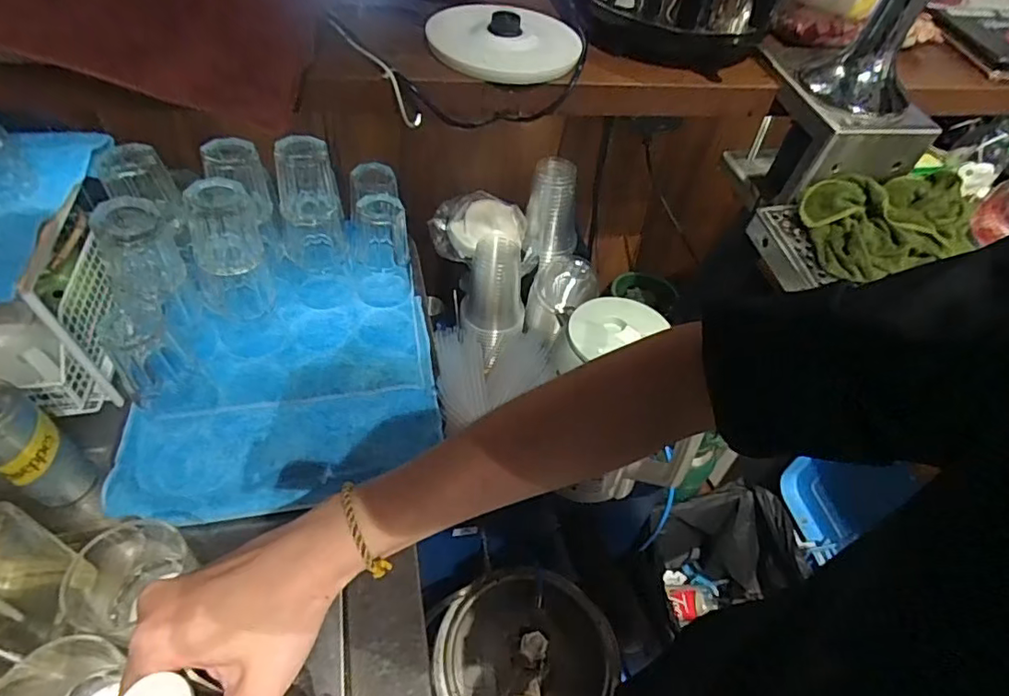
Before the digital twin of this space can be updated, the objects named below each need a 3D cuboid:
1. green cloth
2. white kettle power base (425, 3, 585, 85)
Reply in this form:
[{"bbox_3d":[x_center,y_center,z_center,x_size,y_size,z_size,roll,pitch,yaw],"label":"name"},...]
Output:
[{"bbox_3d":[0.400,-0.133,0.580,0.180,0.048,0.106,-9,50,-15],"label":"green cloth"},{"bbox_3d":[0.001,-0.326,0.589,0.158,0.032,0.142,2,48,-5],"label":"white kettle power base"}]

